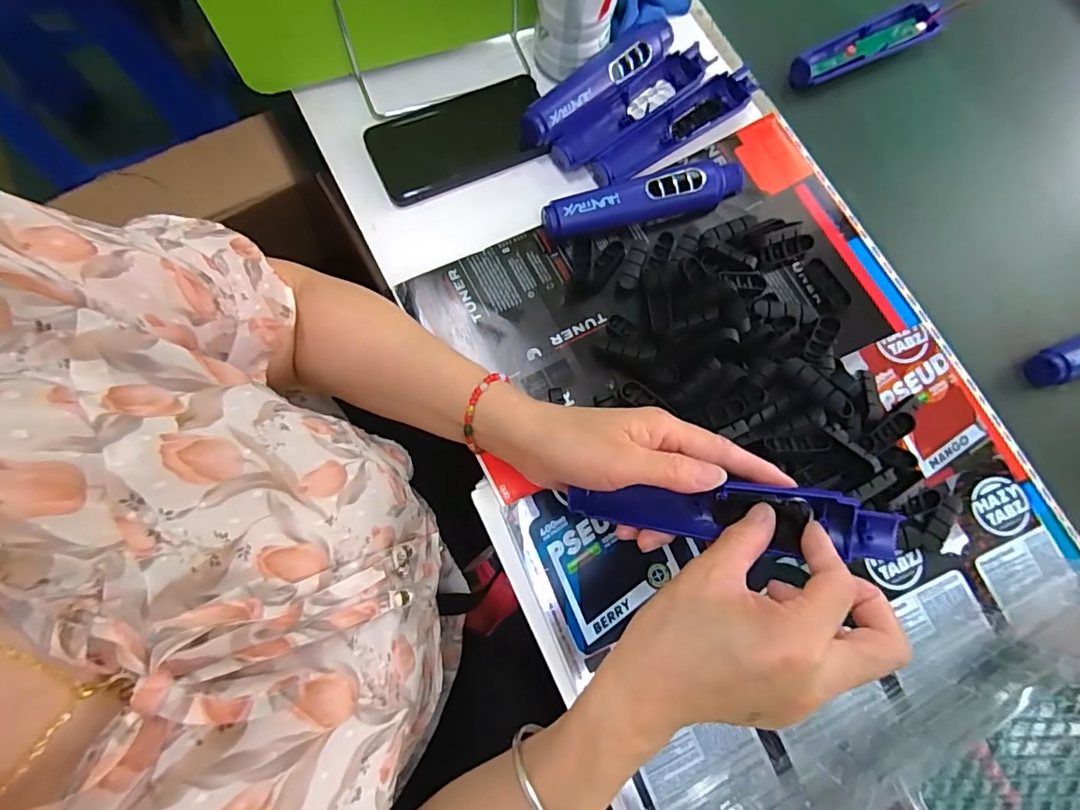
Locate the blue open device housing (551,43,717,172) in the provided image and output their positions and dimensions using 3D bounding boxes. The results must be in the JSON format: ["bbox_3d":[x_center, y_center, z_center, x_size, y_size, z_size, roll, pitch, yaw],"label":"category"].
[{"bbox_3d":[0.080,-0.258,0.462,0.162,0.019,0.040,-40,82,-10],"label":"blue open device housing"}]

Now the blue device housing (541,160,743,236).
[{"bbox_3d":[0.091,-0.171,0.437,0.175,0.027,0.031,-18,79,-7],"label":"blue device housing"}]

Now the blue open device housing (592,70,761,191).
[{"bbox_3d":[0.118,-0.239,0.459,0.165,0.020,0.035,-34,81,-10],"label":"blue open device housing"}]

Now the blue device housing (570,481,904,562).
[{"bbox_3d":[0.102,0.063,0.301,0.172,0.019,0.034,0,74,22],"label":"blue device housing"}]

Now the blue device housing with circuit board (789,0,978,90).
[{"bbox_3d":[0.319,-0.346,0.500,0.178,0.022,0.040,-29,80,-9],"label":"blue device housing with circuit board"}]

